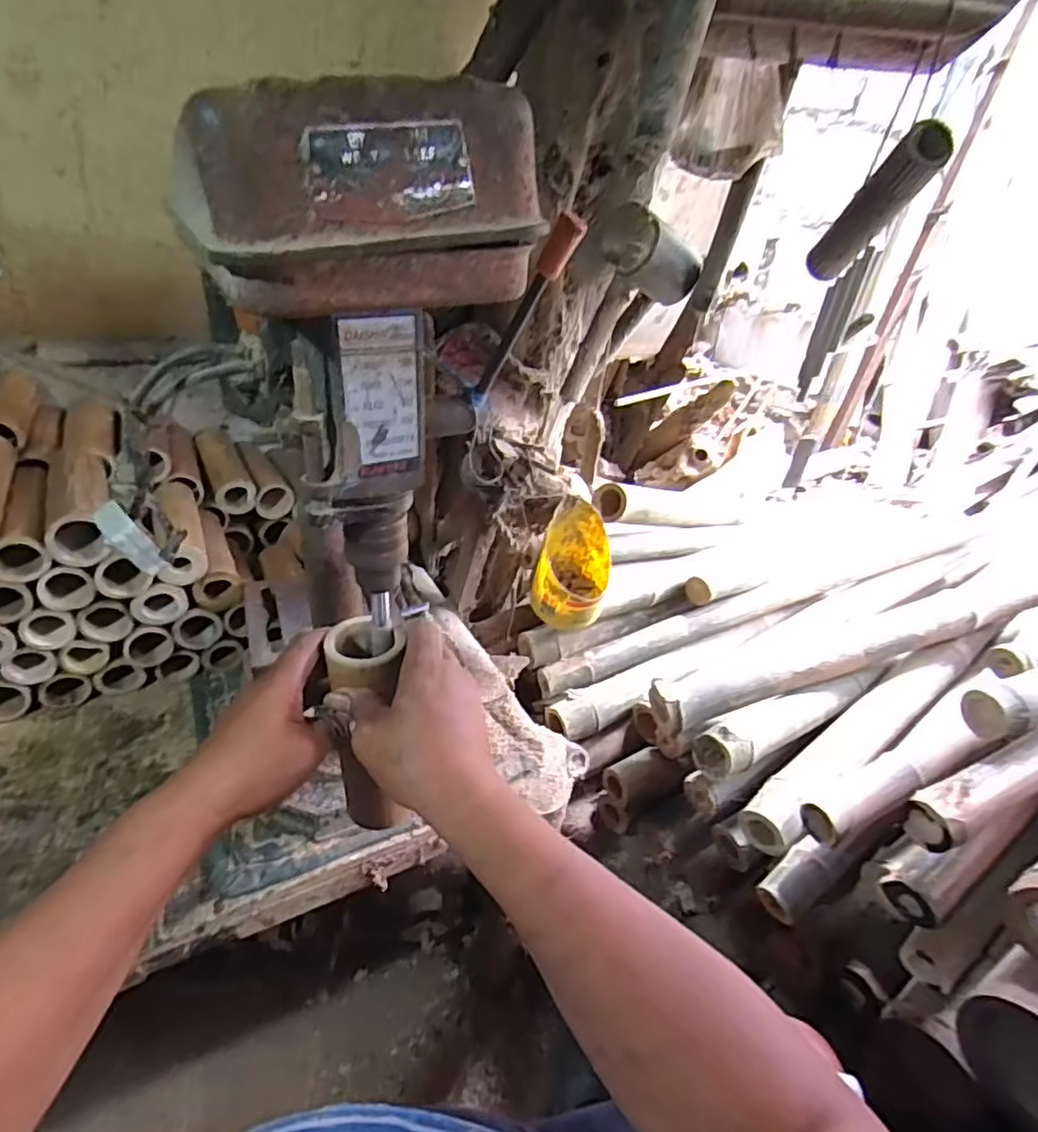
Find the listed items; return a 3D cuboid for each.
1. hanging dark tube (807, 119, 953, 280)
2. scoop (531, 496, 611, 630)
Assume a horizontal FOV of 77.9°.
[{"bbox_3d":[0.308,-0.313,0.573,0.035,0.164,0.037,3,79,-7],"label":"hanging dark tube"},{"bbox_3d":[0.068,-0.001,0.800,0.090,0.138,0.101,15,36,10],"label":"scoop"}]

